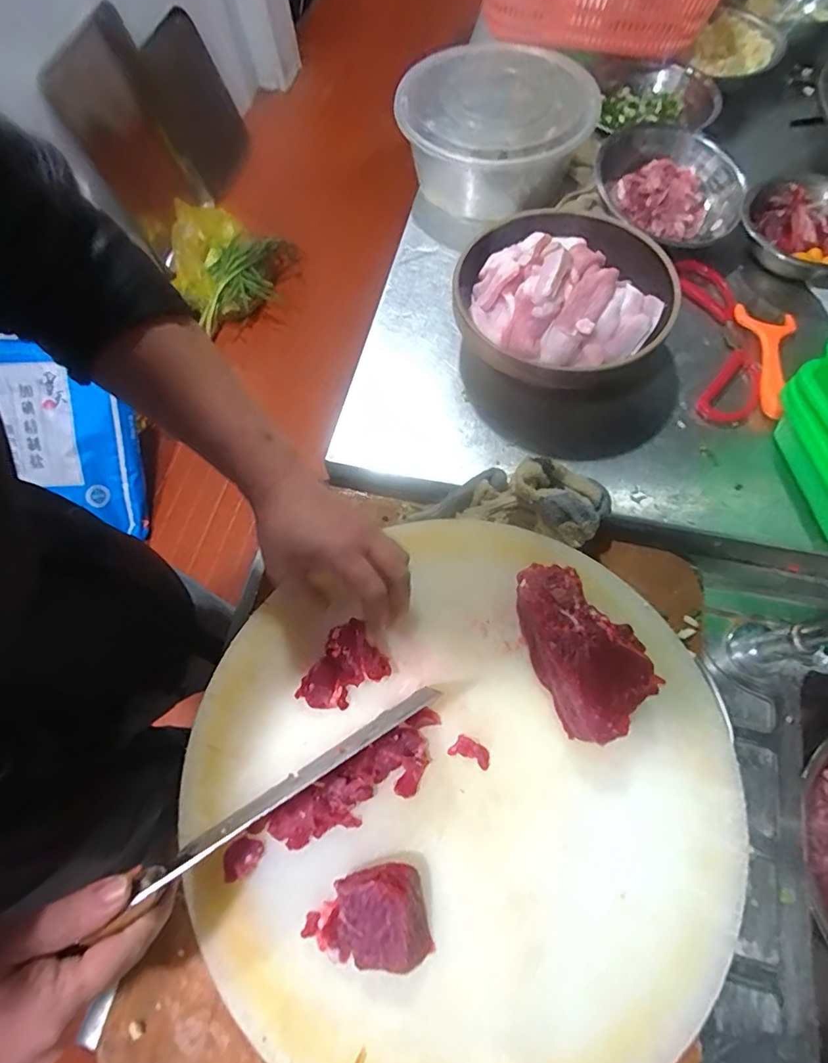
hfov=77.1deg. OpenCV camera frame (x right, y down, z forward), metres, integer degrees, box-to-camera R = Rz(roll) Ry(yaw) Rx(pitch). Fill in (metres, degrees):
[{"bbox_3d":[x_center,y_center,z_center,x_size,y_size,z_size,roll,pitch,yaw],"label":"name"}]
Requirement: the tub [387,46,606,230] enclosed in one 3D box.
[{"bbox_3d":[0.101,-0.502,0.662,0.221,0.097,0.214,-1,67,3],"label":"tub"}]

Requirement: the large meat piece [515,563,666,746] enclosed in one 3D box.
[{"bbox_3d":[0.126,0.085,0.403,0.073,0.048,0.134,-26,68,-8],"label":"large meat piece"}]

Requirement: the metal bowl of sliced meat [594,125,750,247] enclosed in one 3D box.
[{"bbox_3d":[0.313,-0.428,0.644,0.176,0.053,0.152,13,68,8],"label":"metal bowl of sliced meat"}]

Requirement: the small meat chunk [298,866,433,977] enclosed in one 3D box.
[{"bbox_3d":[-0.032,0.253,0.344,0.081,0.039,0.055,-2,67,2],"label":"small meat chunk"}]

